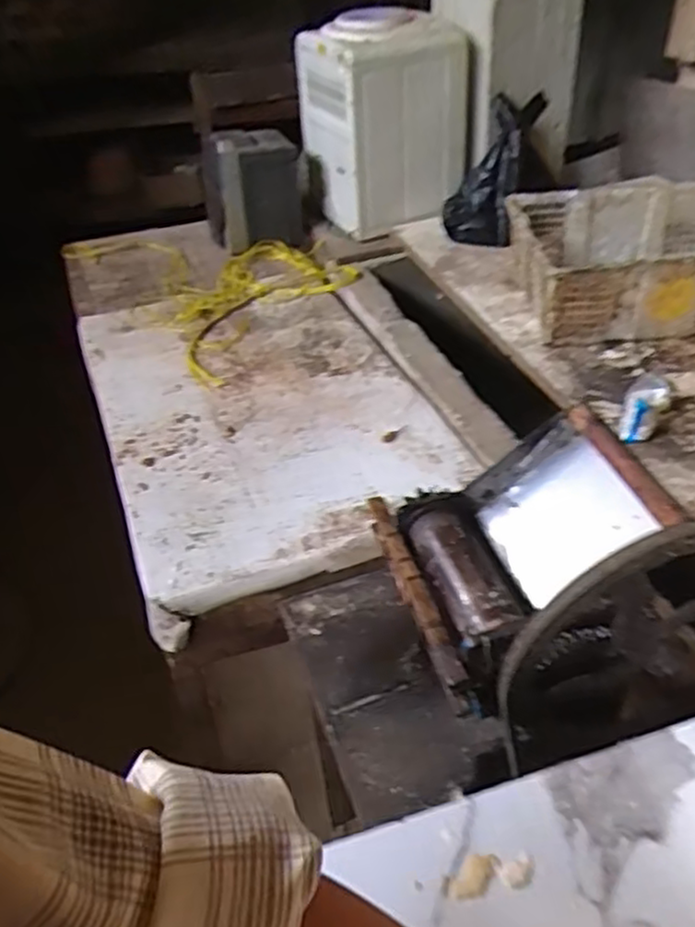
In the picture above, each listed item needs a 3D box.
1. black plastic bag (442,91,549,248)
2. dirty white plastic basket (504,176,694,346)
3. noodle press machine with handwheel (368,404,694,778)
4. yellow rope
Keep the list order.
[{"bbox_3d":[0.332,-0.675,1.670,0.178,0.337,0.111,27,11,35],"label":"black plastic bag"},{"bbox_3d":[0.578,-0.389,1.421,0.488,0.174,0.339,-5,39,2],"label":"dirty white plastic basket"},{"bbox_3d":[0.193,0.086,0.651,0.284,0.224,0.266,-14,40,-11],"label":"noodle press machine with handwheel"},{"bbox_3d":[-0.298,-0.449,1.745,0.495,0.040,0.802,-27,43,-23],"label":"yellow rope"}]

